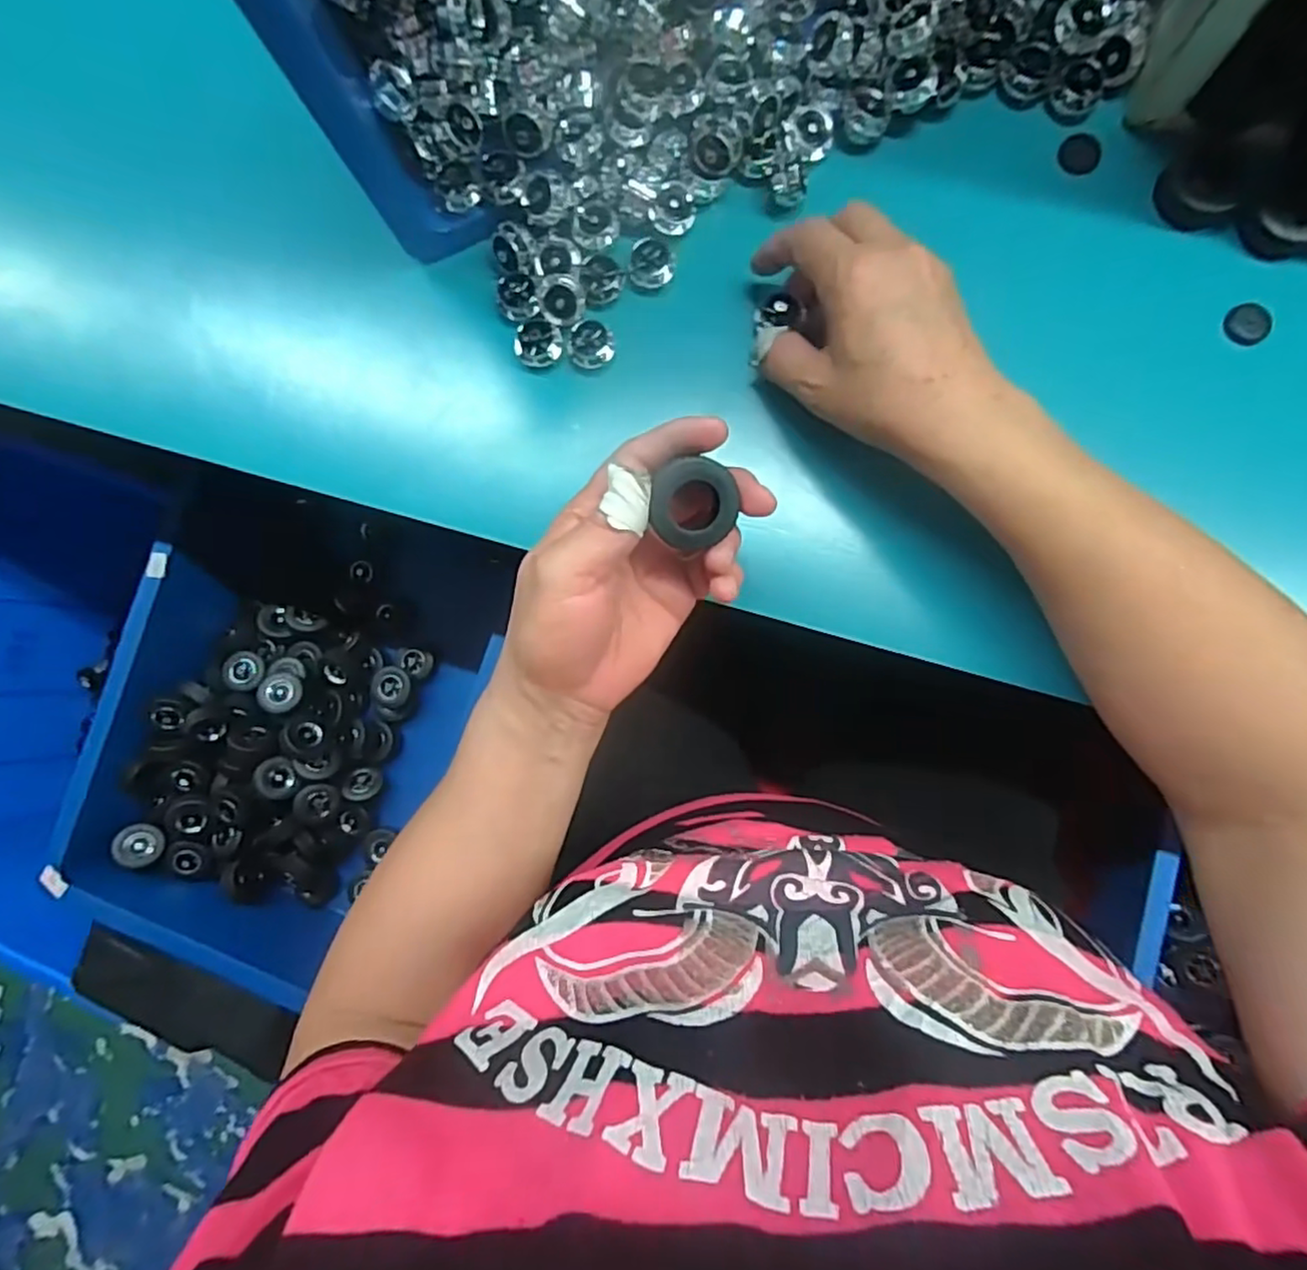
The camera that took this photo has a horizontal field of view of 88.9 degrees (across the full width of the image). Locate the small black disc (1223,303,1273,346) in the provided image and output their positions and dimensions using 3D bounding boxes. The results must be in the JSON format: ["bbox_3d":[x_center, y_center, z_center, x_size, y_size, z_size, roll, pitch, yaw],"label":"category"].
[{"bbox_3d":[0.303,-0.158,0.340,0.019,0.007,0.021,-38,86,3],"label":"small black disc"}]

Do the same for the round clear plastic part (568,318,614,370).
[{"bbox_3d":[-0.033,-0.155,0.356,0.023,0.010,0.024,0,89,5],"label":"round clear plastic part"}]

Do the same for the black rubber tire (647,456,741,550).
[{"bbox_3d":[0.016,-0.054,0.273,0.031,0.014,0.034,-3,109,-6],"label":"black rubber tire"}]

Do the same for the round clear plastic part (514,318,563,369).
[{"bbox_3d":[-0.062,-0.155,0.355,0.024,0.010,0.022,0,89,5],"label":"round clear plastic part"}]

